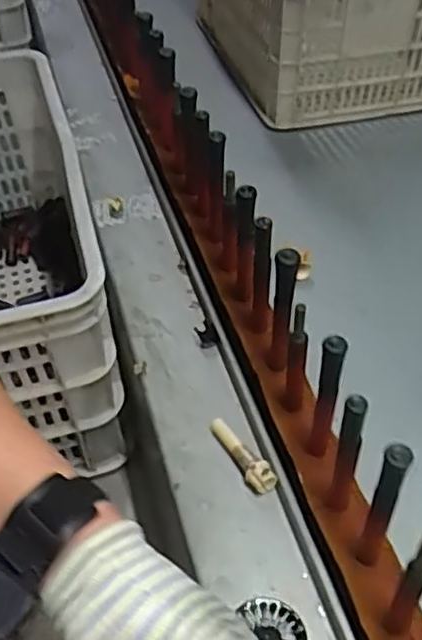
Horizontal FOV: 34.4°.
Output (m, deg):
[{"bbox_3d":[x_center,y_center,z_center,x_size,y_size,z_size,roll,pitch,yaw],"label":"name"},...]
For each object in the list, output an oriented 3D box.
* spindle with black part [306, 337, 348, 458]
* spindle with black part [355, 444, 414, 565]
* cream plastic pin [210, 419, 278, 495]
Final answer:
[{"bbox_3d":[0.093,0.066,0.550,0.019,0.148,0.016,14,48,16],"label":"spindle with black part"},{"bbox_3d":[0.120,0.134,0.478,0.017,0.147,0.013,16,49,17],"label":"spindle with black part"},{"bbox_3d":[0.027,0.116,0.609,0.021,0.018,0.084,-24,49,-19],"label":"cream plastic pin"}]

